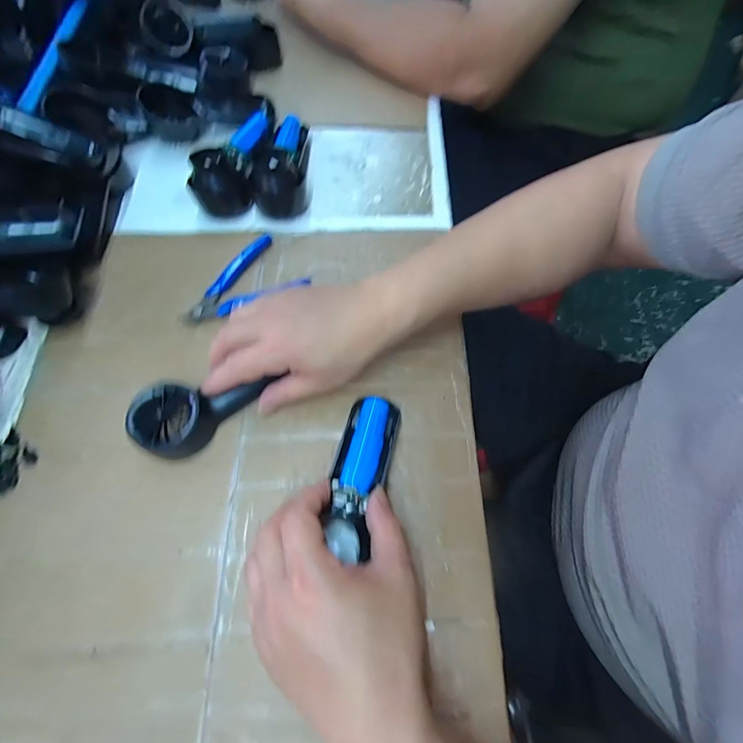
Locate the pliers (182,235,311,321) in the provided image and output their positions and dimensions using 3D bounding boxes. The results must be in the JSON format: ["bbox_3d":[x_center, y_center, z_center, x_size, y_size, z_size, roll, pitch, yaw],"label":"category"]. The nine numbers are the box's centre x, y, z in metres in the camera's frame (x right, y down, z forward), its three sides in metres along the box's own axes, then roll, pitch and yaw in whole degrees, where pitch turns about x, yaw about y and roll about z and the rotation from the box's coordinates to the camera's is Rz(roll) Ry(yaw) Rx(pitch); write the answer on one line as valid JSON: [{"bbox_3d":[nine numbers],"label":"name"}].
[{"bbox_3d":[-0.130,-0.083,0.368,0.114,0.014,0.072,-35,72,-14],"label":"pliers"}]

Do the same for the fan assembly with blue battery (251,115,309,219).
[{"bbox_3d":[-0.096,-0.240,0.418,0.055,0.050,0.146,3,67,0],"label":"fan assembly with blue battery"}]

